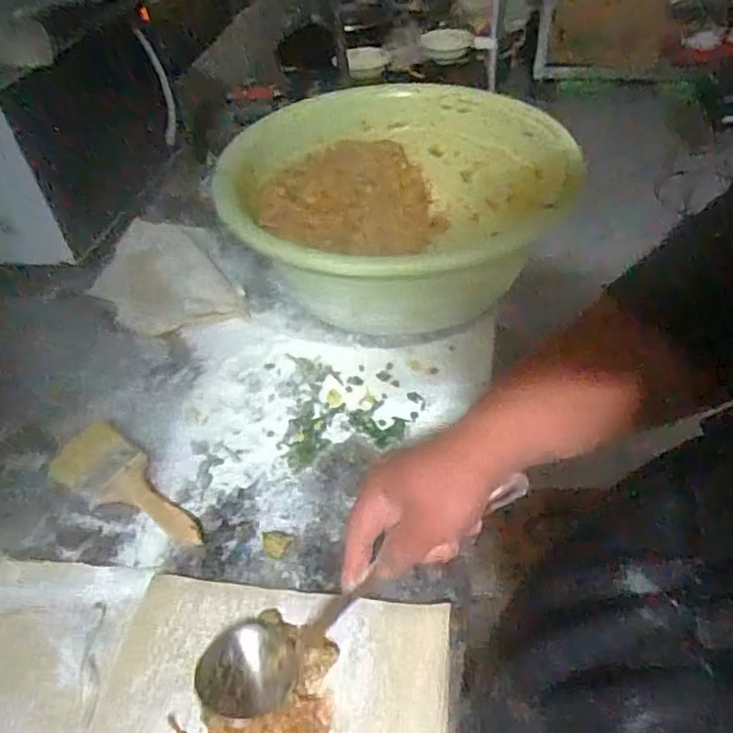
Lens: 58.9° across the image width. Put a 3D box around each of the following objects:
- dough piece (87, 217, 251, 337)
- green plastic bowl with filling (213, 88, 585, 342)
[{"bbox_3d":[-0.295,-0.136,0.920,0.165,0.024,0.248,-23,49,-19],"label":"dough piece"},{"bbox_3d":[0.045,-0.212,0.871,0.404,0.164,0.442,-2,45,2],"label":"green plastic bowl with filling"}]

